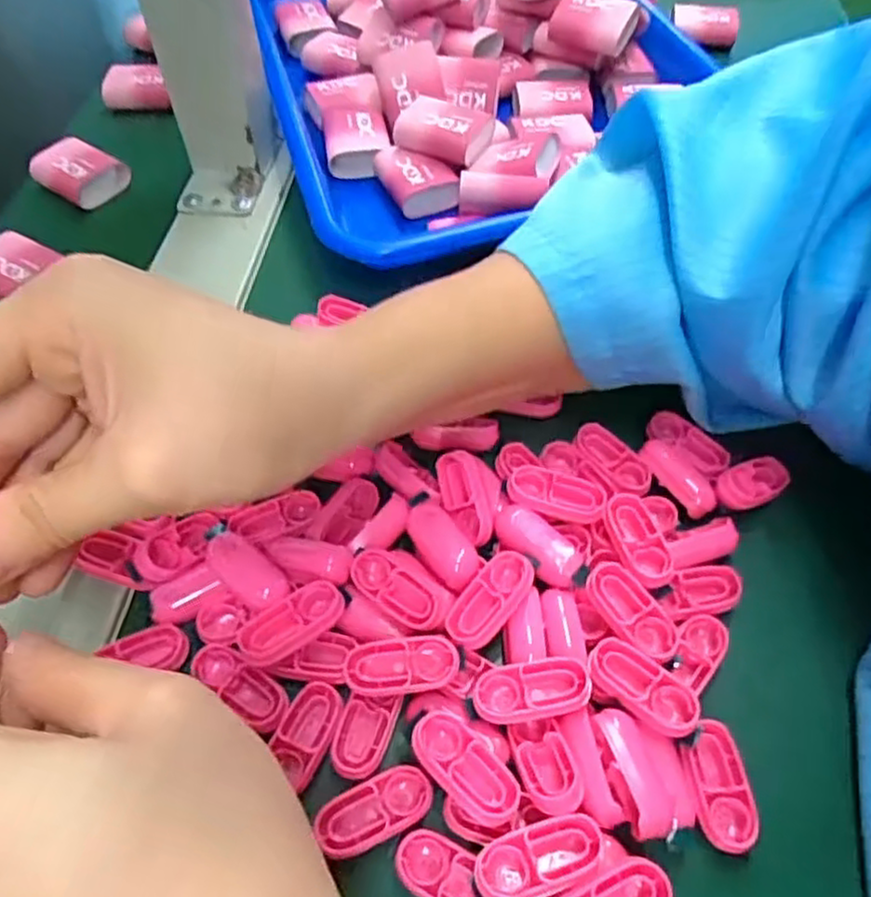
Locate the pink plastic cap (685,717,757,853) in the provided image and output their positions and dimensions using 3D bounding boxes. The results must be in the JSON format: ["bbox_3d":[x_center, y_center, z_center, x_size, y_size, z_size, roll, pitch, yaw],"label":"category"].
[{"bbox_3d":[0.082,0.097,0.206,0.016,0.006,0.033,-2,54,-1],"label":"pink plastic cap"}]

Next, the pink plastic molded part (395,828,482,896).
[{"bbox_3d":[0.005,0.116,0.191,0.033,0.004,0.016,23,58,16],"label":"pink plastic molded part"}]

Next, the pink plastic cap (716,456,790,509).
[{"bbox_3d":[0.118,0.012,0.261,0.033,0.009,0.016,-18,55,-29],"label":"pink plastic cap"}]

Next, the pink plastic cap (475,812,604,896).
[{"bbox_3d":[0.027,0.106,0.184,0.034,0.004,0.015,-17,56,-11],"label":"pink plastic cap"}]

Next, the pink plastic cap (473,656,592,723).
[{"bbox_3d":[0.028,0.071,0.210,0.034,0.008,0.015,-7,55,-4],"label":"pink plastic cap"}]

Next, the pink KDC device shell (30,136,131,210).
[{"bbox_3d":[-0.195,-0.152,0.389,0.043,0.019,0.035,32,61,21],"label":"pink KDC device shell"}]

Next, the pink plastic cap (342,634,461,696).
[{"bbox_3d":[-0.010,0.066,0.215,0.034,0.009,0.015,-4,54,-2],"label":"pink plastic cap"}]

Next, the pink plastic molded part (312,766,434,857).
[{"bbox_3d":[-0.016,0.101,0.199,0.033,0.004,0.015,-24,58,-16],"label":"pink plastic molded part"}]

